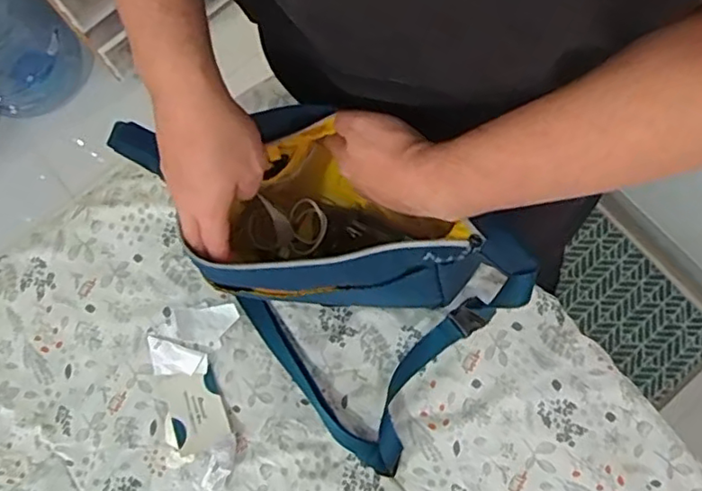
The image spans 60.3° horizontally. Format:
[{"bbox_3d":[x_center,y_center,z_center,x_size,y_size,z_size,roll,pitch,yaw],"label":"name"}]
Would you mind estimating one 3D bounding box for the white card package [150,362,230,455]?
[{"bbox_3d":[-0.172,0.174,0.641,0.068,0.025,0.082,-22,77,-3],"label":"white card package"}]

